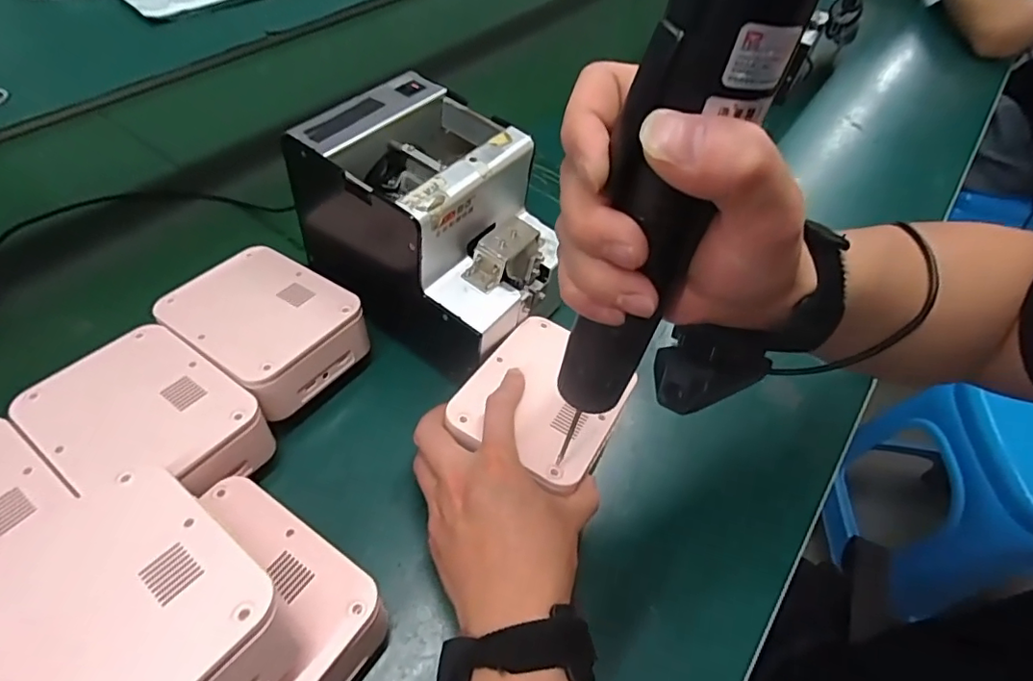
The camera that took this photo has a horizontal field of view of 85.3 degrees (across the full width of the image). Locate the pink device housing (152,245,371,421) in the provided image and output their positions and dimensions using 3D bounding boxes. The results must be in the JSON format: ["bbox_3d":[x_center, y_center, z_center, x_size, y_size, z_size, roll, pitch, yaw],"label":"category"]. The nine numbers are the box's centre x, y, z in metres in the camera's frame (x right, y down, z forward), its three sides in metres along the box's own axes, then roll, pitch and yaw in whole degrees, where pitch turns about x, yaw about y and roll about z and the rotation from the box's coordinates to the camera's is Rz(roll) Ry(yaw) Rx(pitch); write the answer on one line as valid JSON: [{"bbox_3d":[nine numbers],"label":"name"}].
[{"bbox_3d":[-0.186,-0.008,0.423,0.133,0.063,0.099,32,55,19],"label":"pink device housing"}]

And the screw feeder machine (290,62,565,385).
[{"bbox_3d":[-0.057,-0.088,0.433,0.172,0.147,0.123,32,55,19],"label":"screw feeder machine"}]

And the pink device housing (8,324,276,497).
[{"bbox_3d":[-0.233,0.057,0.362,0.127,0.063,0.098,32,55,18],"label":"pink device housing"}]

